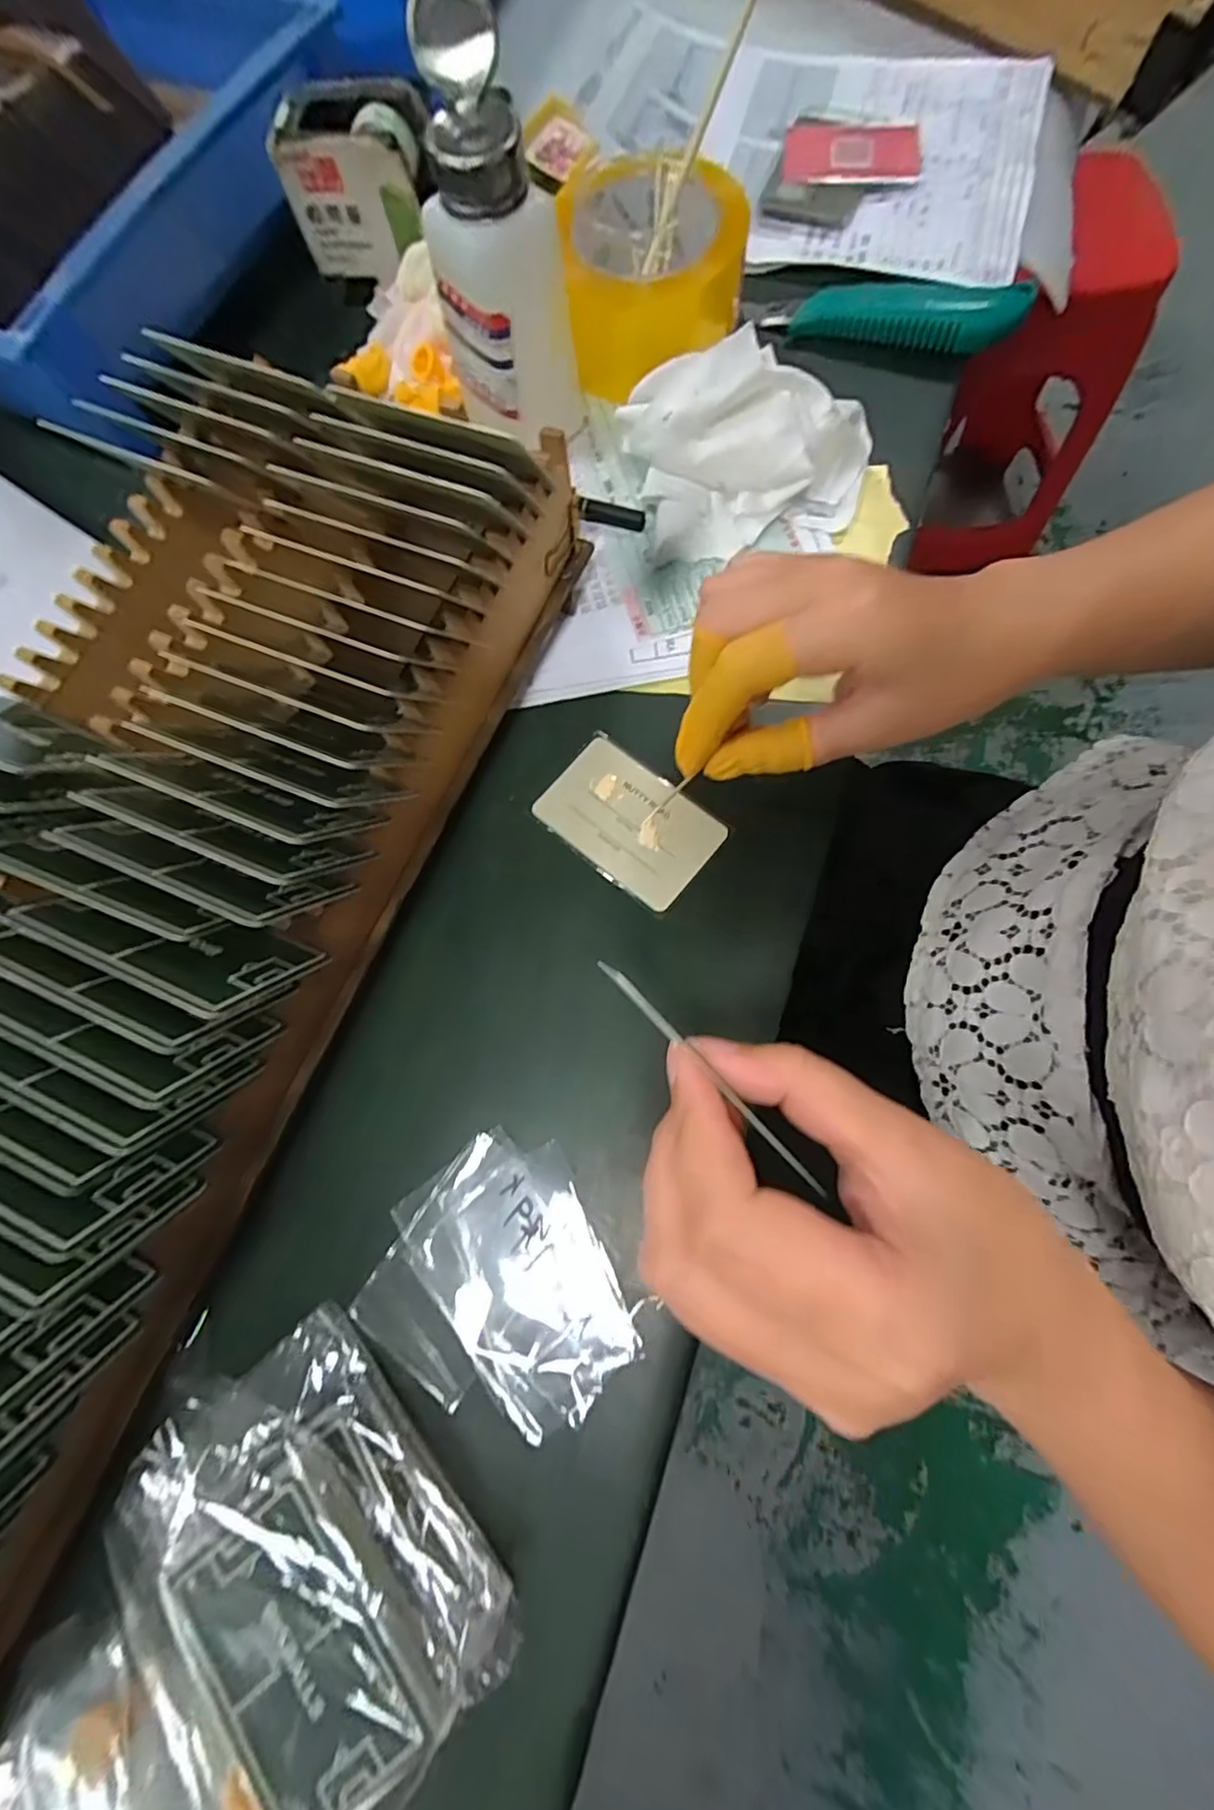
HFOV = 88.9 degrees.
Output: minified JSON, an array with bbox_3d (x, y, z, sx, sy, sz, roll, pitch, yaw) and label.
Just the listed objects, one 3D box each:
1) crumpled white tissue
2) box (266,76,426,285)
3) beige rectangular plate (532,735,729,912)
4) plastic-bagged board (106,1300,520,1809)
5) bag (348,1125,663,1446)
[{"bbox_3d":[0.078,-0.241,0.320,0.136,0.066,0.084,-4,74,2],"label":"crumpled white tissue"},{"bbox_3d":[-0.139,-0.422,0.362,0.079,0.060,0.056,12,76,7],"label":"box"},{"bbox_3d":[0.010,-0.042,0.304,0.085,0.004,0.053,39,81,12],"label":"beige rectangular plate"},{"bbox_3d":[-0.101,0.225,0.213,0.081,0.047,0.128,-42,76,-8],"label":"plastic-bagged board"},{"bbox_3d":[-0.045,0.154,0.249,0.094,0.021,0.101,-40,76,-8],"label":"bag"}]

